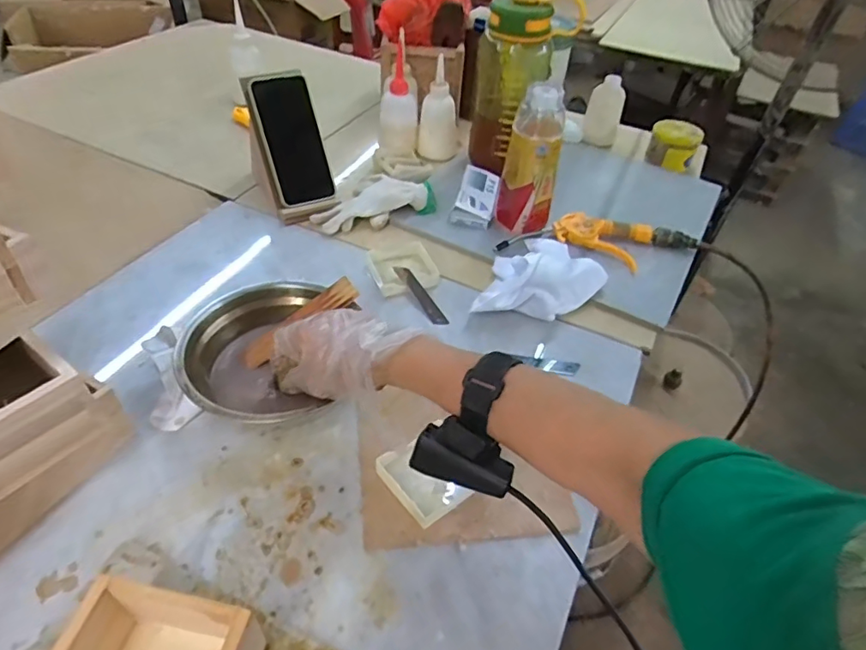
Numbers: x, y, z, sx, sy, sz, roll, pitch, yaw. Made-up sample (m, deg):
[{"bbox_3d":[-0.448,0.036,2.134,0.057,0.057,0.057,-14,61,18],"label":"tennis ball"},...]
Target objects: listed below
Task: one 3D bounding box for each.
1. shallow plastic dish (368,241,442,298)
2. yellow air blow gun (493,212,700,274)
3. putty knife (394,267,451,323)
[{"bbox_3d":[-0.037,-0.073,0.681,0.081,0.012,0.091,-12,46,-17],"label":"shallow plastic dish"},{"bbox_3d":[0.220,-0.114,0.725,0.260,0.031,0.081,5,44,0],"label":"yellow air blow gun"},{"bbox_3d":[-0.015,-0.037,0.648,0.020,0.006,0.101,-24,61,-23],"label":"putty knife"}]

